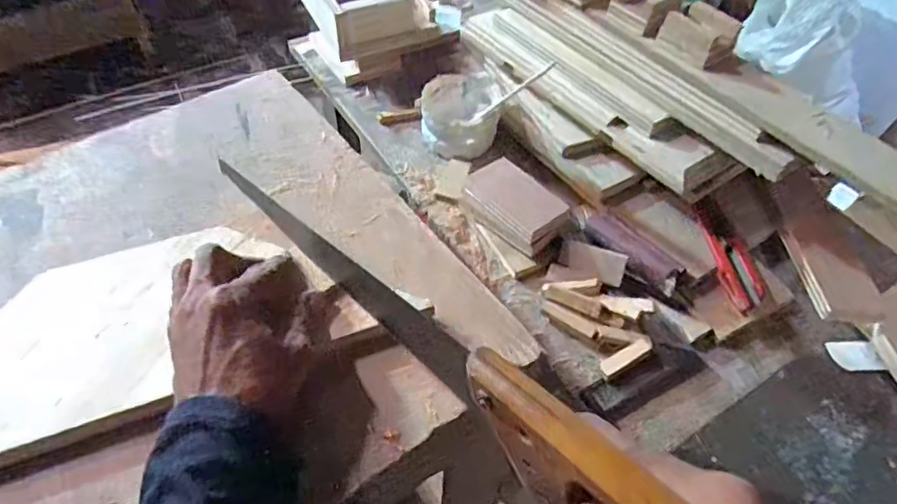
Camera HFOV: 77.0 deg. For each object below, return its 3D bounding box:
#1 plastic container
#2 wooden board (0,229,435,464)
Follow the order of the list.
[{"bbox_3d":[0.013,-0.156,0.641,0.087,0.053,0.098,6,51,3],"label":"plastic container"},{"bbox_3d":[-0.216,0.046,0.391,0.357,0.026,0.147,-19,57,-17],"label":"wooden board"}]

